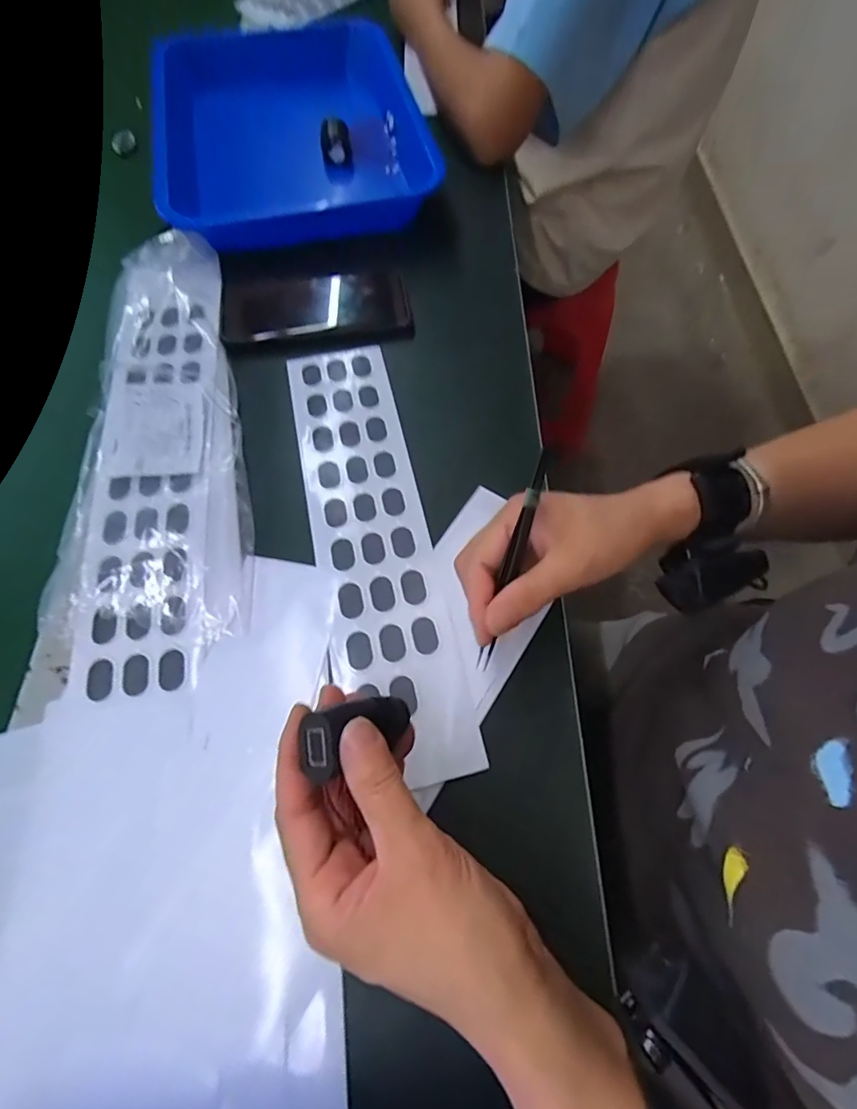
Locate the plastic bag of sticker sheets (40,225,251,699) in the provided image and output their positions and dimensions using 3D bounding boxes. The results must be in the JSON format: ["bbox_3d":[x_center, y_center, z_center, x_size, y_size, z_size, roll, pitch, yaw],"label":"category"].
[{"bbox_3d":[-0.197,-0.098,0.379,0.119,0.022,0.392,-4,67,-4],"label":"plastic bag of sticker sheets"}]

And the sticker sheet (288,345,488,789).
[{"bbox_3d":[-0.041,-0.022,0.354,0.081,0.006,0.338,-11,67,-7],"label":"sticker sheet"}]

